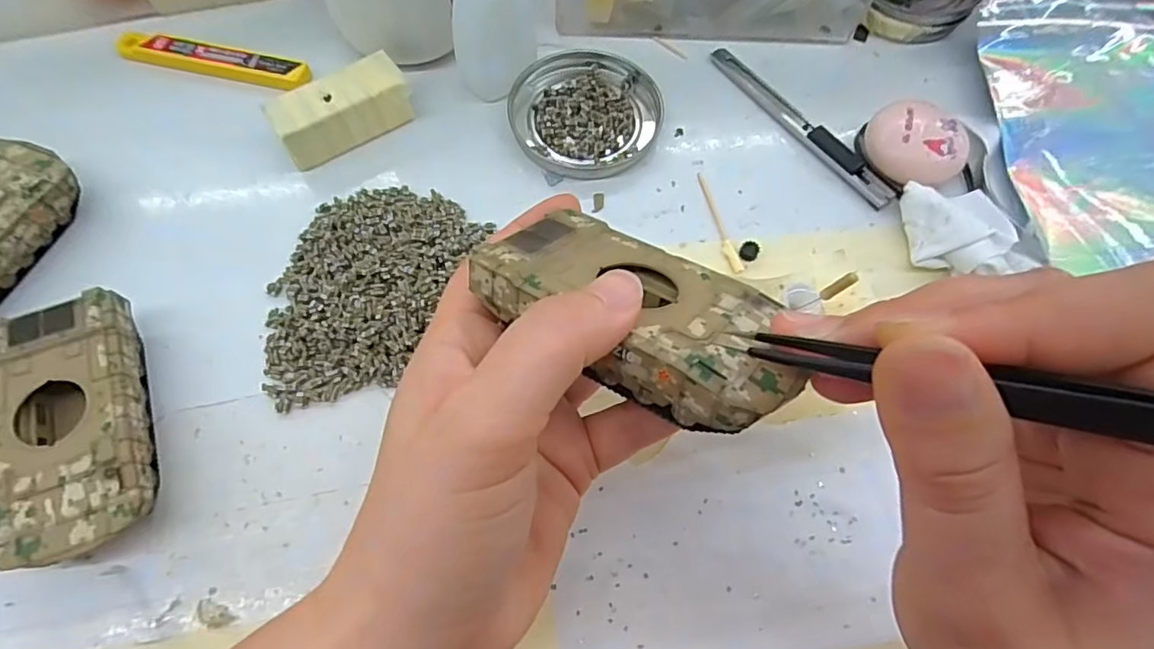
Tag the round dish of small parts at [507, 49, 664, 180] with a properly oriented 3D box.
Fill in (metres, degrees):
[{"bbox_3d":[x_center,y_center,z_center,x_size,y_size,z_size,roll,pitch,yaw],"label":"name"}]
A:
[{"bbox_3d":[0.005,-0.114,0.299,0.077,0.008,0.079,1,68,-2],"label":"round dish of small parts"}]

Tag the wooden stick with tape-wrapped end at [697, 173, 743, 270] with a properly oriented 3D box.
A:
[{"bbox_3d":[0.070,-0.052,0.278,0.006,0.004,0.059,-12,69,-7],"label":"wooden stick with tape-wrapped end"}]

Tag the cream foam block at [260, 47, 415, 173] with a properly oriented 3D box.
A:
[{"bbox_3d":[-0.116,-0.106,0.279,0.064,0.023,0.026,-35,73,-15],"label":"cream foam block"}]

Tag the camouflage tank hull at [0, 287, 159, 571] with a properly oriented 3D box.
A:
[{"bbox_3d":[-0.193,0.040,0.216,0.049,0.025,0.095,-19,70,-10],"label":"camouflage tank hull"}]

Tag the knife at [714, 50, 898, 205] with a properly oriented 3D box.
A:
[{"bbox_3d":[0.118,-0.108,0.301,0.015,0.008,0.126,-36,73,-15],"label":"knife"}]

